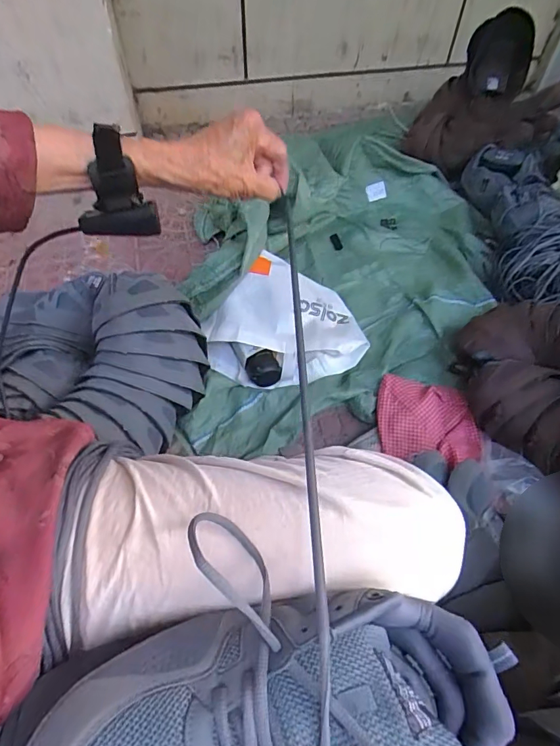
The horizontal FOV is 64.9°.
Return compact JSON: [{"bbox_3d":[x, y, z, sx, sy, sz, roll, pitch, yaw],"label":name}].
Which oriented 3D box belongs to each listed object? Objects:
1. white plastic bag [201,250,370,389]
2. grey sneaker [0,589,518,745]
[{"bbox_3d":[0.018,-0.081,0.860,0.288,0.110,0.260,20,57,14],"label":"white plastic bag"},{"bbox_3d":[-0.008,0.184,0.234,0.262,0.086,0.101,-3,55,-12],"label":"grey sneaker"}]

